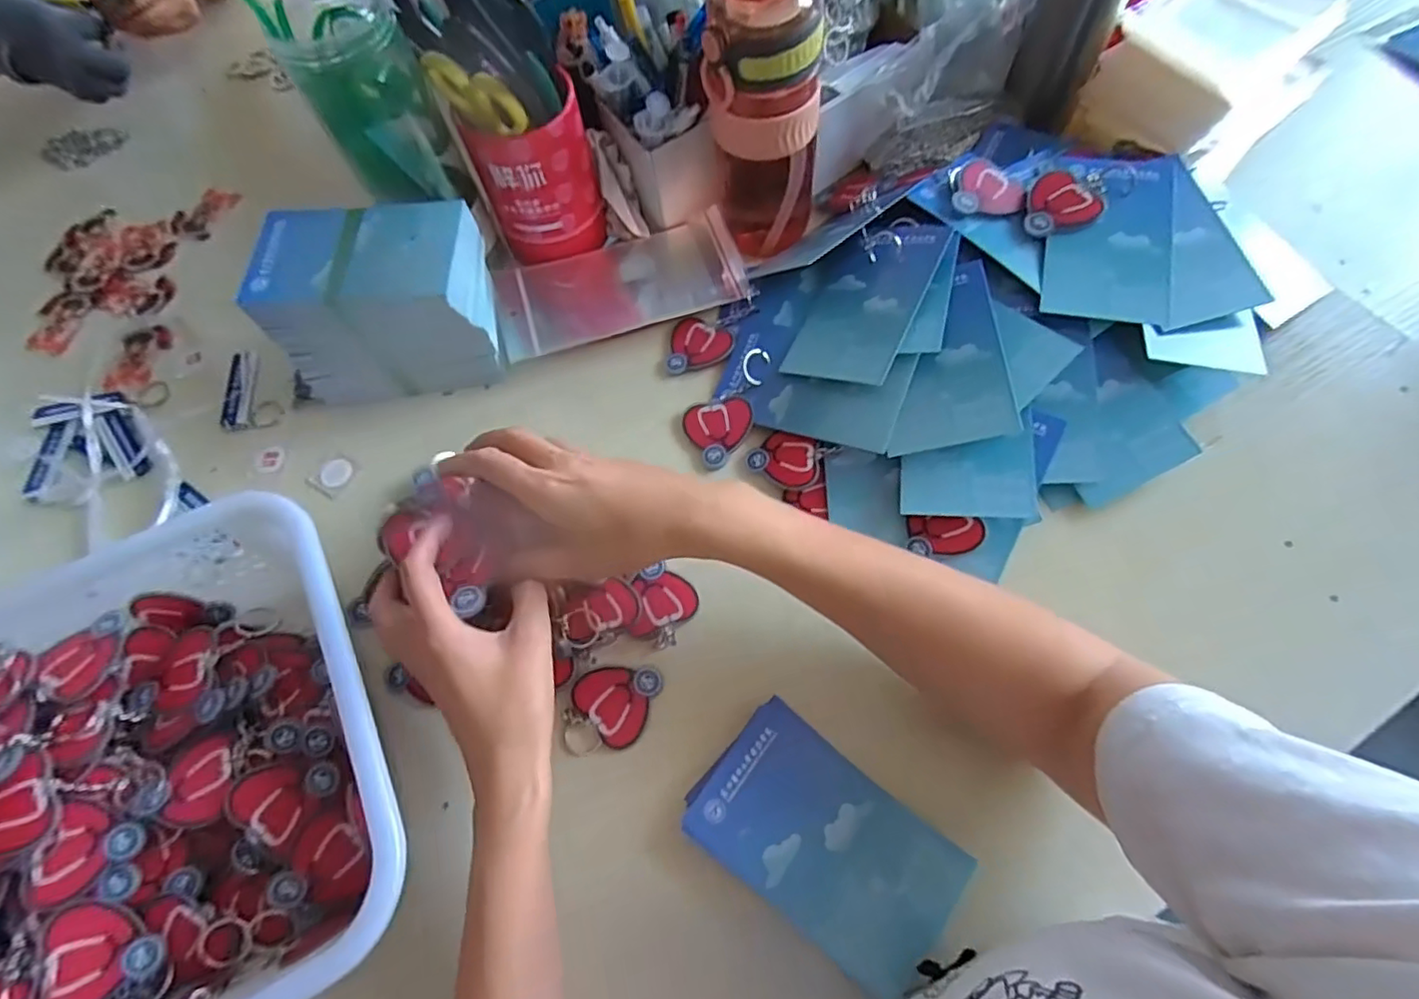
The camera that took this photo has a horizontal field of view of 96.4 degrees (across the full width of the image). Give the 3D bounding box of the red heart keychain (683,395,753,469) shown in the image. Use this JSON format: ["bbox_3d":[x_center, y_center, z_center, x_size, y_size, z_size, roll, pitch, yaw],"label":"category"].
[{"bbox_3d":[0.007,-0.050,0.460,0.049,0.008,0.053,-7,67,2],"label":"red heart keychain"}]

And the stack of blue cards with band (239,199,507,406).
[{"bbox_3d":[-0.226,-0.135,0.458,0.140,0.107,0.090,-1,67,4],"label":"stack of blue cards with band"}]

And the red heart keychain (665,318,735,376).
[{"bbox_3d":[-0.008,-0.123,0.496,0.052,0.008,0.050,-9,67,1],"label":"red heart keychain"}]

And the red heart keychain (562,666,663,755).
[{"bbox_3d":[-0.059,0.128,0.389,0.060,0.007,0.046,-10,67,0],"label":"red heart keychain"}]

